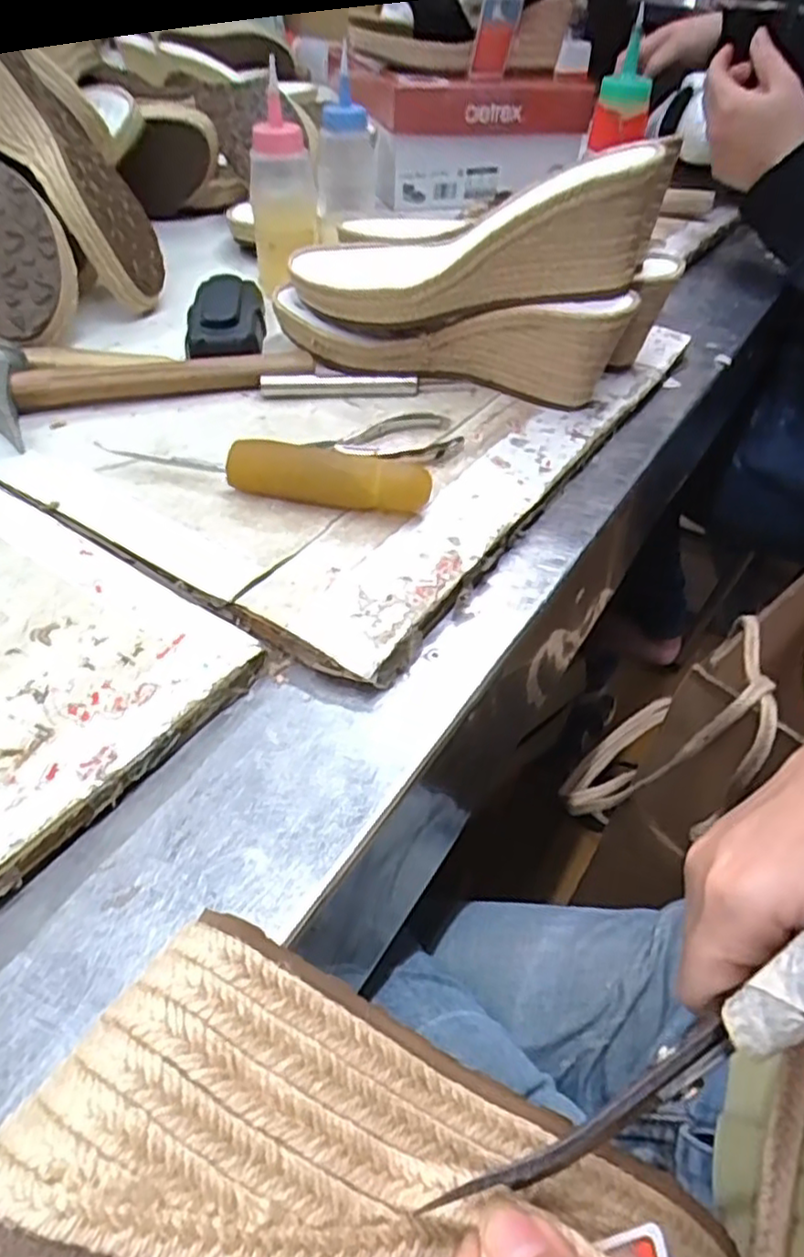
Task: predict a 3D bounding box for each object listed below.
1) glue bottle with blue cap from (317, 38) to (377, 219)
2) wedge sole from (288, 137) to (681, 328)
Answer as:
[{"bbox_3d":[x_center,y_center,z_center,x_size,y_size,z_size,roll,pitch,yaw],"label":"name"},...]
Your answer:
[{"bbox_3d":[-0.045,-0.398,0.577,0.047,0.110,0.042,2,45,-3],"label":"glue bottle with blue cap"},{"bbox_3d":[0.041,-0.234,0.440,0.233,0.066,0.104,5,41,30],"label":"wedge sole"}]

